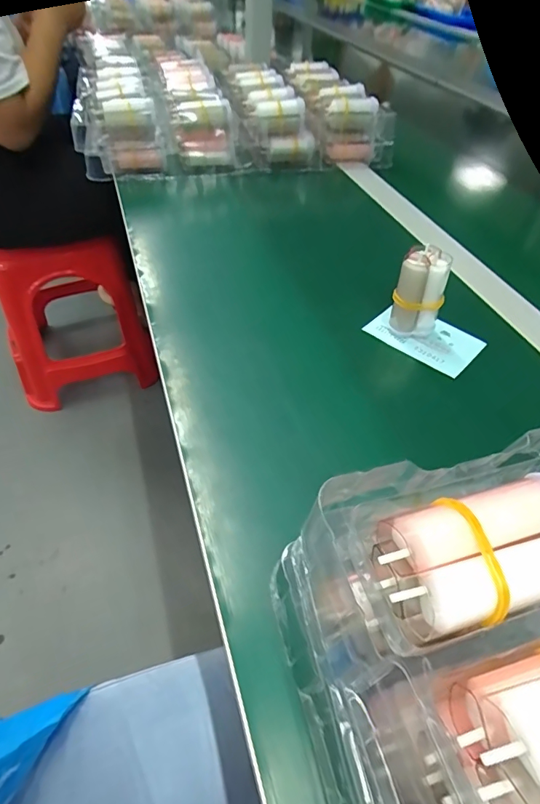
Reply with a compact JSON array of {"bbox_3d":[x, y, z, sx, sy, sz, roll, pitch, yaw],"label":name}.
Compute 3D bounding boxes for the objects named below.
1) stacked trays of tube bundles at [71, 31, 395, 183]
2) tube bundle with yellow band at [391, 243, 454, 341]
[{"bbox_3d":[-0.055,-0.400,0.613,0.405,0.097,0.238,-15,50,-17],"label":"stacked trays of tube bundles"},{"bbox_3d":[0.119,-0.085,0.350,0.037,0.063,0.028,24,50,17],"label":"tube bundle with yellow band"}]

